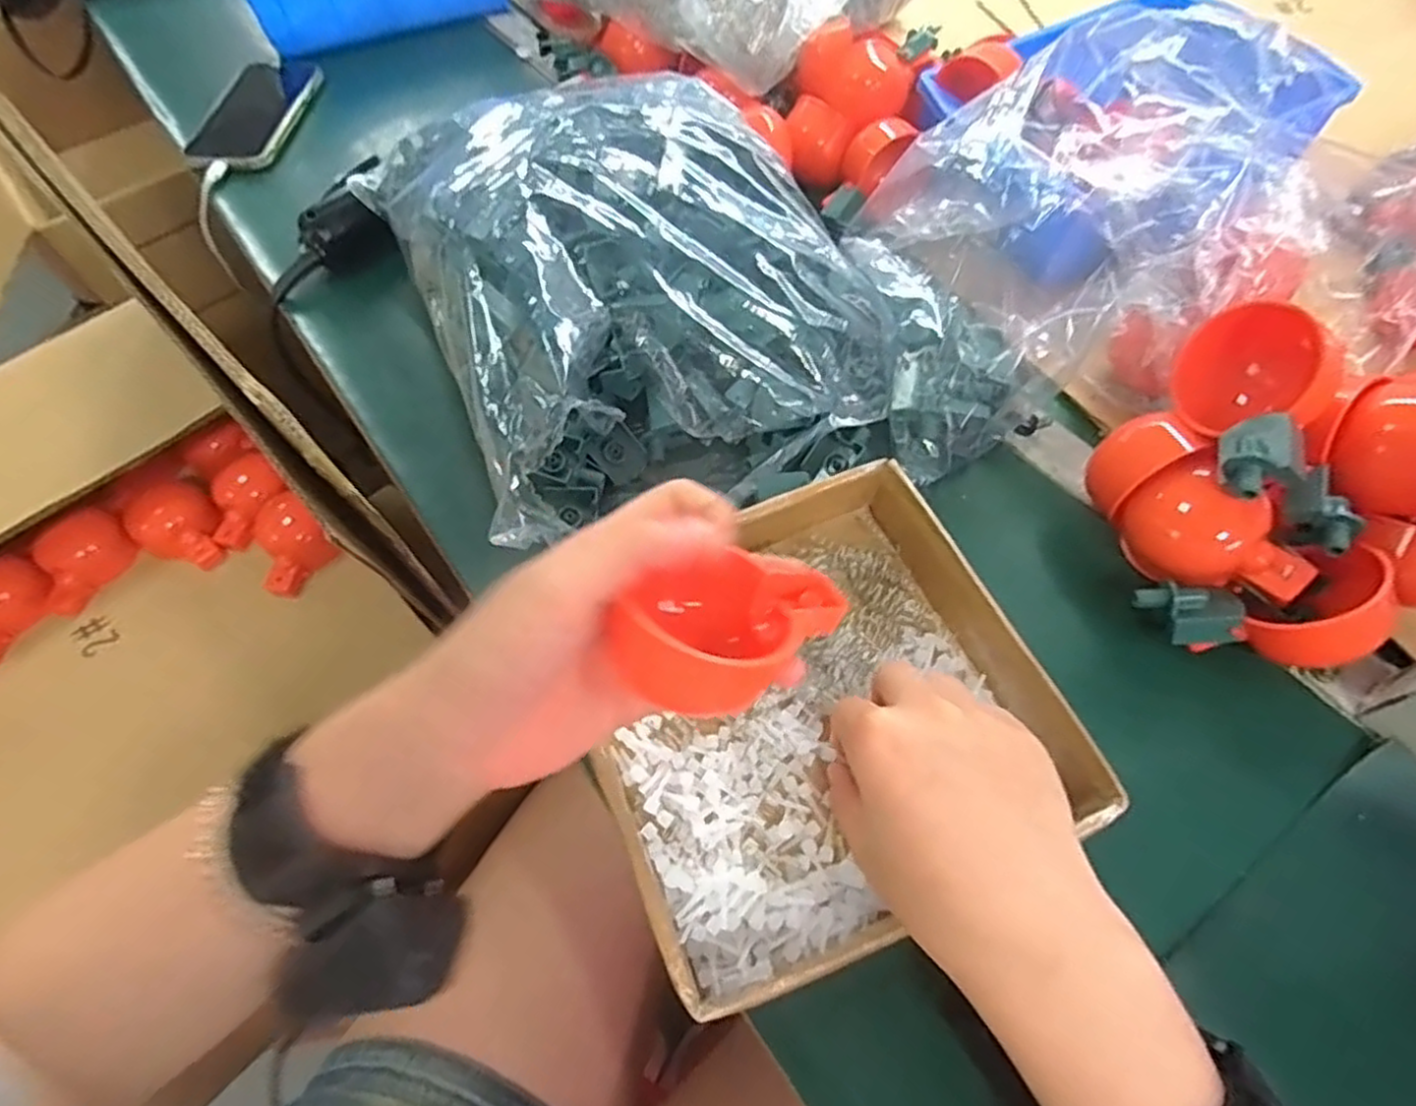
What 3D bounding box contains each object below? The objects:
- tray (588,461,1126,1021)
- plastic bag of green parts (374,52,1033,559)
[{"bbox_3d":[0.049,0.065,0.323,0.201,0.040,0.191,-23,61,-10],"label":"tray"},{"bbox_3d":[-0.014,-0.179,0.427,0.316,0.106,0.331,-20,62,-10],"label":"plastic bag of green parts"}]

